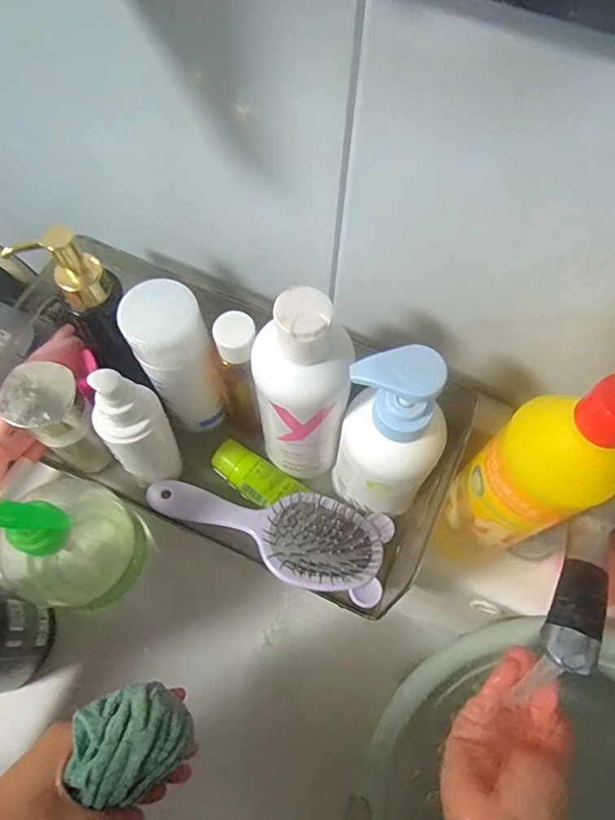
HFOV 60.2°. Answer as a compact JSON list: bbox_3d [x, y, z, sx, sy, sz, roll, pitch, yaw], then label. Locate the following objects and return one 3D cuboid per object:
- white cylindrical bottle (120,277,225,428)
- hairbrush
[{"bbox_3d":[-0.092,-0.033,0.382,0.046,0.139,0.043,1,66,-1],"label":"white cylindrical bottle"},{"bbox_3d":[-0.030,0.087,0.397,0.181,0.027,0.067,16,67,5],"label":"hairbrush"}]

